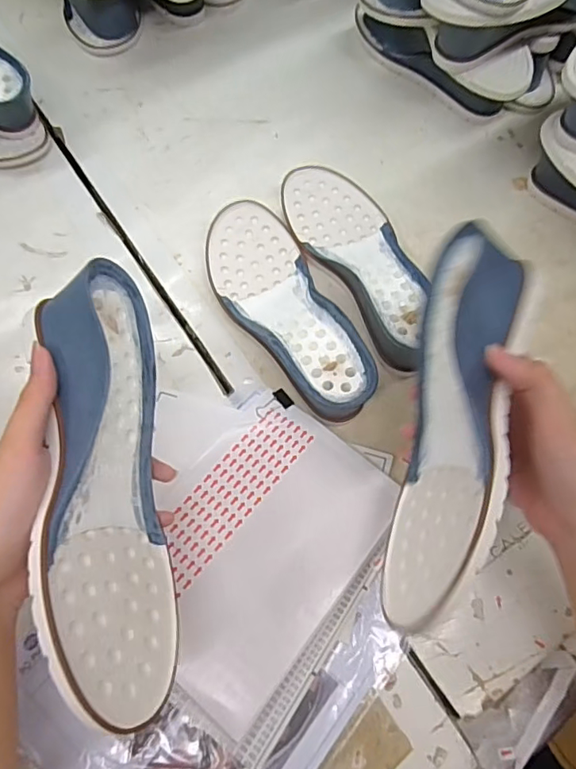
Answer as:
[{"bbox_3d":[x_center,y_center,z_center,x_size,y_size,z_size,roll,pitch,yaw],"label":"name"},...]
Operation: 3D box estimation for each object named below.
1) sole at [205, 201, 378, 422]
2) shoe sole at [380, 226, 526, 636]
[{"bbox_3d":[-0.005,-0.074,0.467,0.086,0.055,0.249,-23,69,-13],"label":"sole"},{"bbox_3d":[0.104,0.021,0.323,0.049,0.088,0.236,12,80,2],"label":"shoe sole"}]

